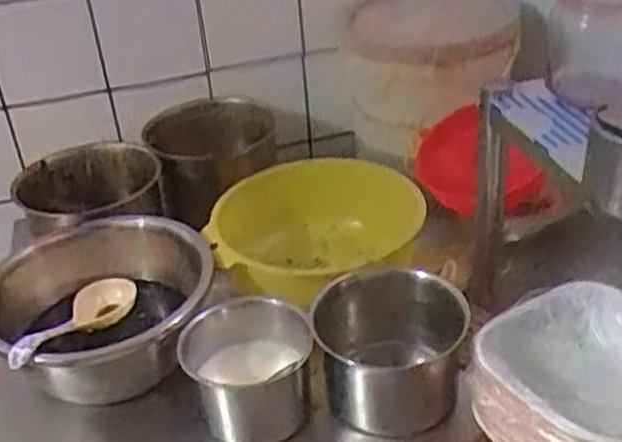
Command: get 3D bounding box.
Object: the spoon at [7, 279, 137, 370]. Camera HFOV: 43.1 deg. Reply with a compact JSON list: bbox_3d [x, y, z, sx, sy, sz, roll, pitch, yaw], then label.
[{"bbox_3d":[-0.261,0.115,0.863,0.059,0.042,0.232,4,13,13],"label":"spoon"}]

